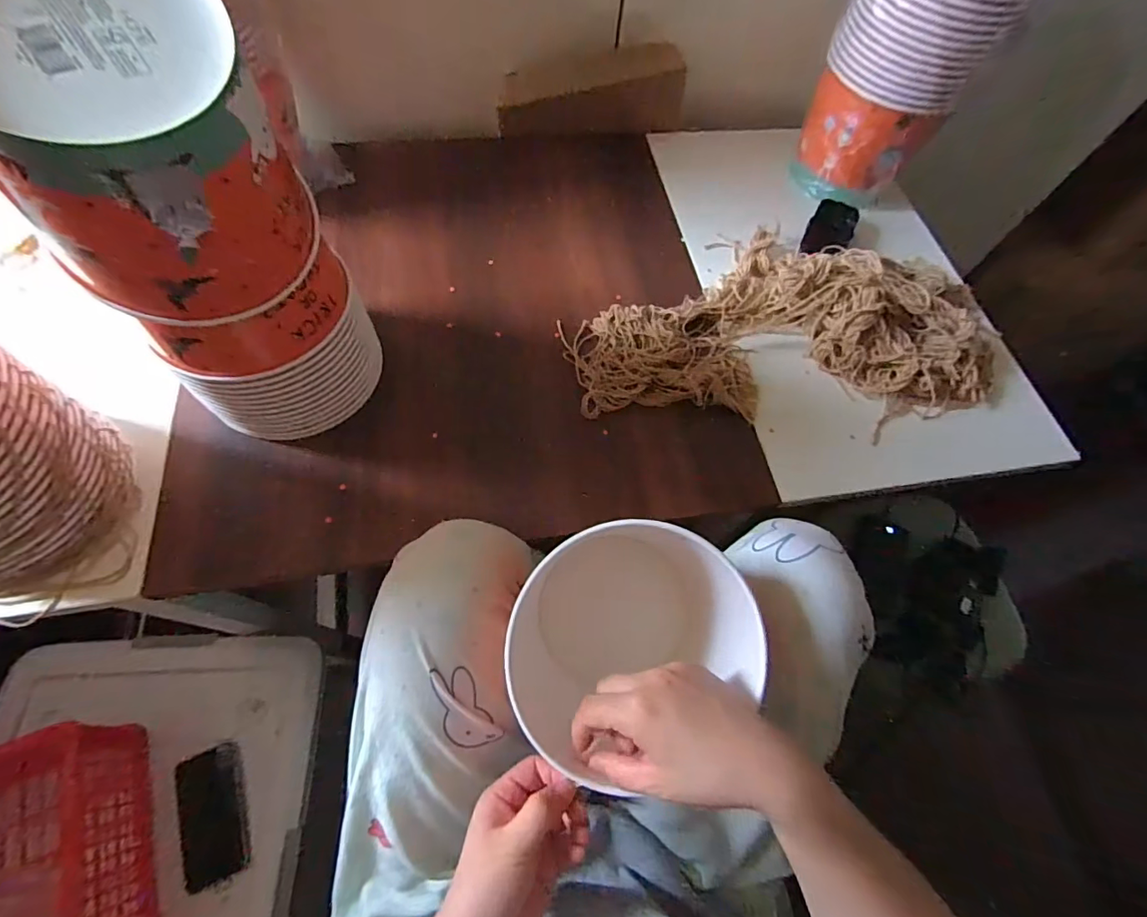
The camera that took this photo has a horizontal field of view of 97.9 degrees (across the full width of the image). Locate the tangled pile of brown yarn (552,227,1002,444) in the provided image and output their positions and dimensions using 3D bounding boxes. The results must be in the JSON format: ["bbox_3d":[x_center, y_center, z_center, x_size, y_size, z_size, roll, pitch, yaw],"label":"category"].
[{"bbox_3d":[0.248,-0.165,0.550,0.480,0.062,0.271,4,64,-3],"label":"tangled pile of brown yarn"}]

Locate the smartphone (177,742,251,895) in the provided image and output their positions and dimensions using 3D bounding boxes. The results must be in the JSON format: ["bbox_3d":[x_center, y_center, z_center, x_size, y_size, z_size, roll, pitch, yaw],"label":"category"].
[{"bbox_3d":[-0.485,0.478,0.673,0.077,0.009,0.156,-14,68,-19],"label":"smartphone"}]

